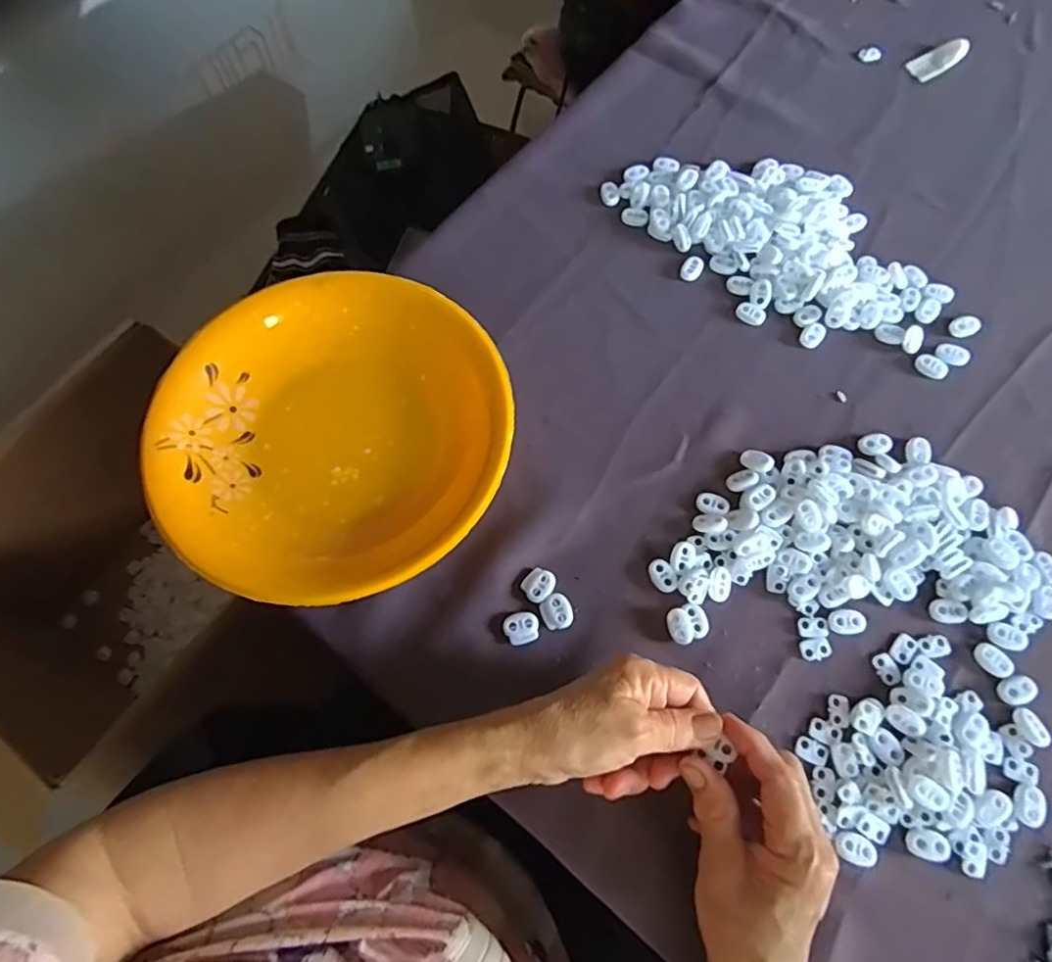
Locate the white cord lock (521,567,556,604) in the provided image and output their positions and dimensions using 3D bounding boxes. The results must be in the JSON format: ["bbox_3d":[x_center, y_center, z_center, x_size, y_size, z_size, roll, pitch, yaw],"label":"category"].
[{"bbox_3d":[0.009,0.068,0.405,0.019,0.004,0.022,37,73,15],"label":"white cord lock"}]

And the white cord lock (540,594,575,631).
[{"bbox_3d":[0.020,0.084,0.400,0.021,0.004,0.021,-26,69,-10],"label":"white cord lock"}]

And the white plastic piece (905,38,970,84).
[{"bbox_3d":[0.390,-0.399,0.583,0.061,0.011,0.026,-33,71,-12],"label":"white plastic piece"}]

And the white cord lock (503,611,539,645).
[{"bbox_3d":[-0.003,0.094,0.396,0.022,0.004,0.020,-6,67,-2],"label":"white cord lock"}]

